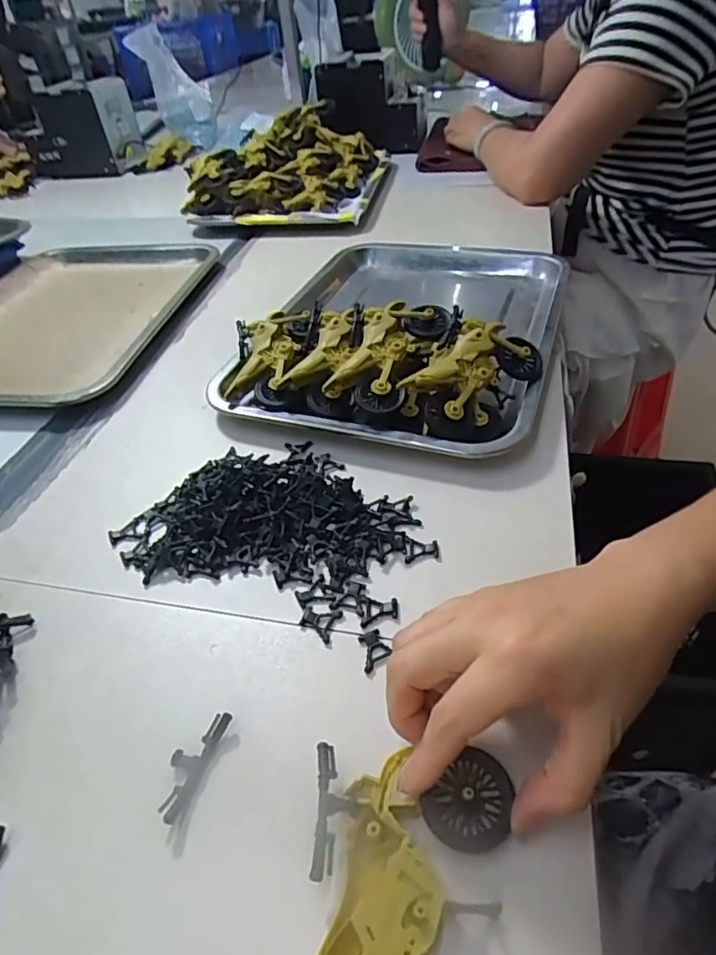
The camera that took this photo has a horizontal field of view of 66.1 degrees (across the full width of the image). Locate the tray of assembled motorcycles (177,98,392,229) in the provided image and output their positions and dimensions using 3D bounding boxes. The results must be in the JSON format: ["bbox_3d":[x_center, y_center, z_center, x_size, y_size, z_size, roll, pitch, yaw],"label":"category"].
[{"bbox_3d":[-0.101,-0.488,0.865,0.268,0.090,0.351,3,43,9],"label":"tray of assembled motorcycles"}]

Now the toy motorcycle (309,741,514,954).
[{"bbox_3d":[0.017,0.158,0.203,0.076,0.013,0.107,3,43,8],"label":"toy motorcycle"}]

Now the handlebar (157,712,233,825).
[{"bbox_3d":[-0.078,0.130,0.253,0.016,0.008,0.048,13,46,19],"label":"handlebar"}]

